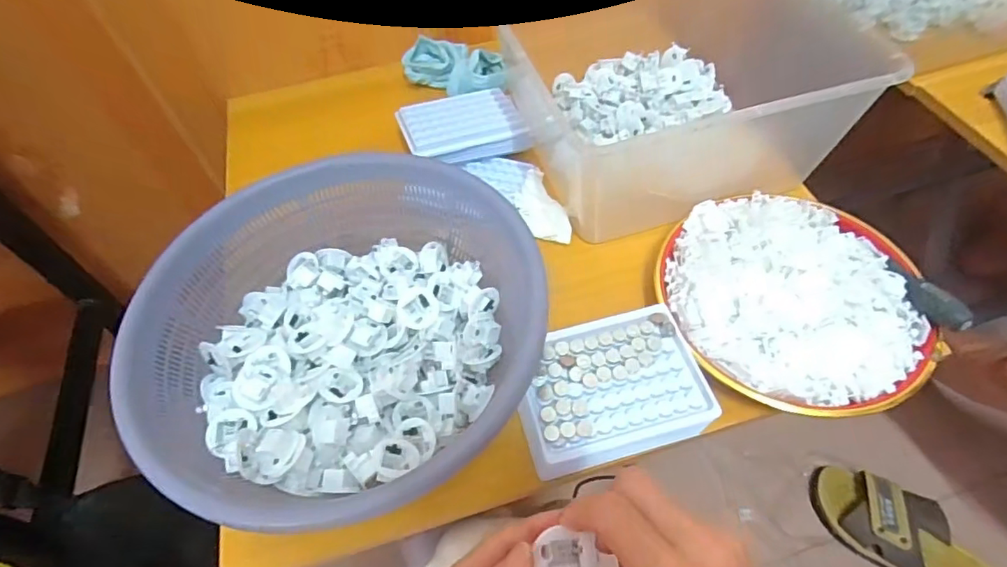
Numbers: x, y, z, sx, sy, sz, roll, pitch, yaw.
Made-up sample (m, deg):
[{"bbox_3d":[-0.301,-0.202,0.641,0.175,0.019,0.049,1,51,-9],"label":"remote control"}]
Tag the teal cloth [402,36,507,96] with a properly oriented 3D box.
[{"bbox_3d":[-0.060,-0.271,0.668,0.151,0.047,0.074,32,64,23],"label":"teal cloth"}]

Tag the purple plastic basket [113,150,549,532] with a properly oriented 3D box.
[{"bbox_3d":[-0.113,0.027,0.411,0.294,0.085,0.287,-10,56,-2],"label":"purple plastic basket"}]

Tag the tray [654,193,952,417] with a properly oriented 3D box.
[{"bbox_3d":[0.244,0.004,0.451,0.206,0.030,0.204,-1,56,4],"label":"tray"}]

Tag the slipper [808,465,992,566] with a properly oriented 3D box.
[{"bbox_3d":[0.607,0.376,0.780,0.279,0.061,0.120,31,64,23],"label":"slipper"}]

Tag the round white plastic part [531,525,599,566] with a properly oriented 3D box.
[{"bbox_3d":[0.031,0.137,0.258,0.029,0.013,0.029,9,57,10],"label":"round white plastic part"}]

